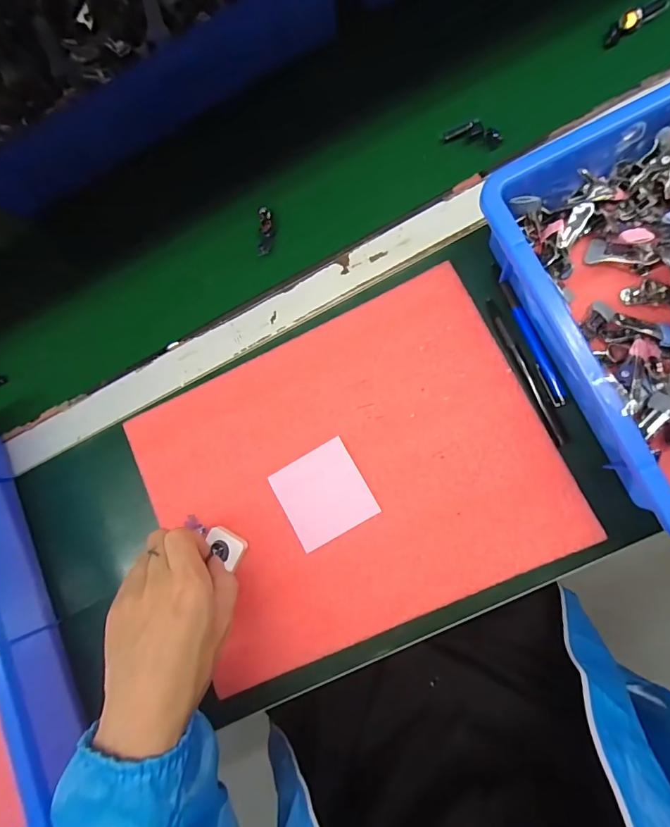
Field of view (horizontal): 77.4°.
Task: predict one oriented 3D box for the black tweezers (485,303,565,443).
[{"bbox_3d":[0.162,-0.036,0.360,0.011,0.013,0.135,-24,79,6],"label":"black tweezers"}]

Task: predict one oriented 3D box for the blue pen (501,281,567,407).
[{"bbox_3d":[0.171,-0.061,0.361,0.013,0.011,0.115,-22,79,7],"label":"blue pen"}]

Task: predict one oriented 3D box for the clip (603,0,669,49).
[{"bbox_3d":[0.273,-0.359,0.382,0.054,0.015,0.015,-29,78,5],"label":"clip"}]

